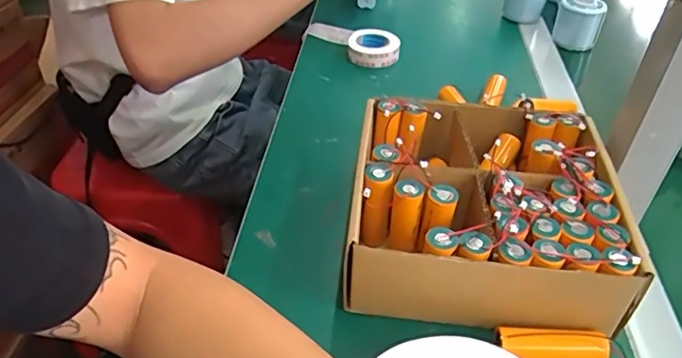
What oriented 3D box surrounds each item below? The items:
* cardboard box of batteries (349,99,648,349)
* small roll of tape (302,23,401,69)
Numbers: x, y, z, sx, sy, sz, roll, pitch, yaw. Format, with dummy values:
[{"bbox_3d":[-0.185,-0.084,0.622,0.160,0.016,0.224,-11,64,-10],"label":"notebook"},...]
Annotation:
[{"bbox_3d":[0.109,0.019,0.440,0.187,0.079,0.197,6,40,5],"label":"cardboard box of batteries"},{"bbox_3d":[0.013,-0.182,0.722,0.139,0.024,0.057,31,48,31],"label":"small roll of tape"}]

